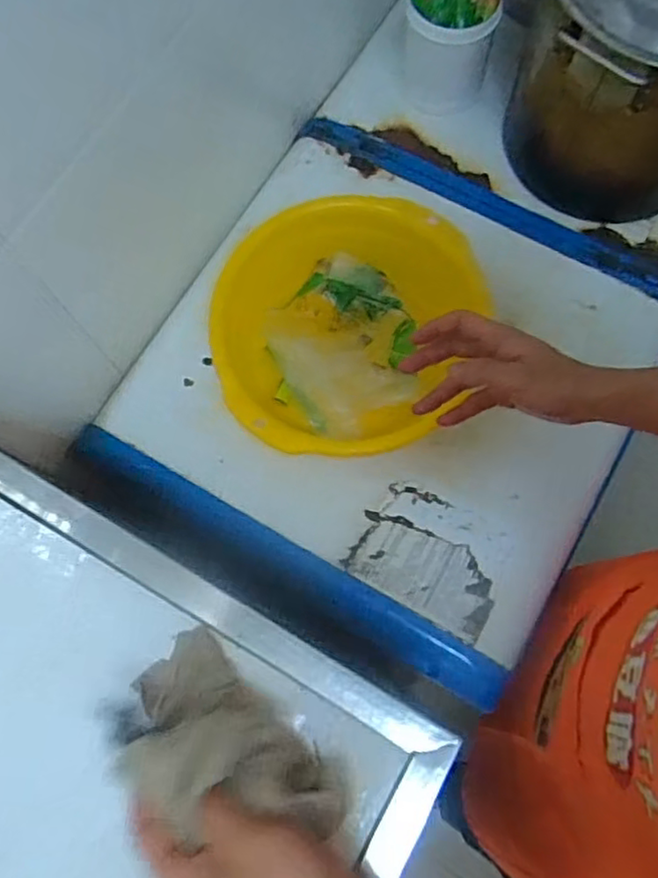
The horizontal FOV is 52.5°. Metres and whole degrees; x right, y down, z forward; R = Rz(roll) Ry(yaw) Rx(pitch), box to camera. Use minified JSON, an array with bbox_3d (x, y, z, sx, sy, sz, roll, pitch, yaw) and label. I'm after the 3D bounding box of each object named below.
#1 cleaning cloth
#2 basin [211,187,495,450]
[{"bbox_3d":[-0.067,0.197,0.414,0.152,0.084,0.075,41,79,12],"label":"cleaning cloth"},{"bbox_3d":[0.019,-0.117,0.745,0.276,0.106,0.281,-1,73,2],"label":"basin"}]

